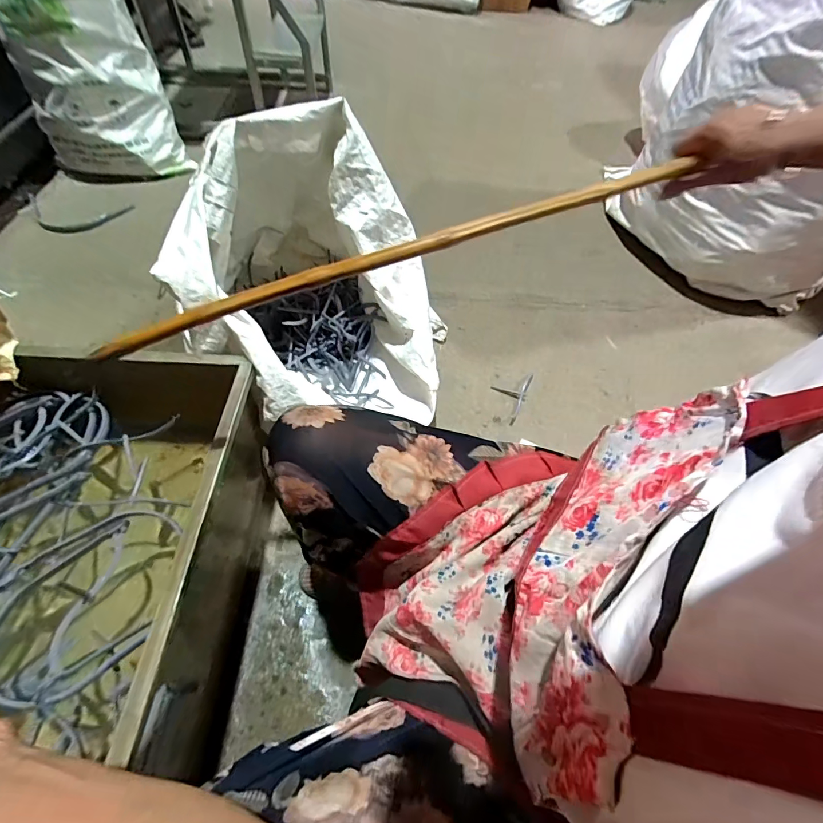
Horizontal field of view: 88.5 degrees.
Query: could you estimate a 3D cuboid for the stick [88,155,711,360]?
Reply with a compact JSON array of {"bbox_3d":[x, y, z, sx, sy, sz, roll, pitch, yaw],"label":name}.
[{"bbox_3d":[-0.025,-0.159,0.437,0.628,0.020,0.013,-17,56,1],"label":"stick"}]

